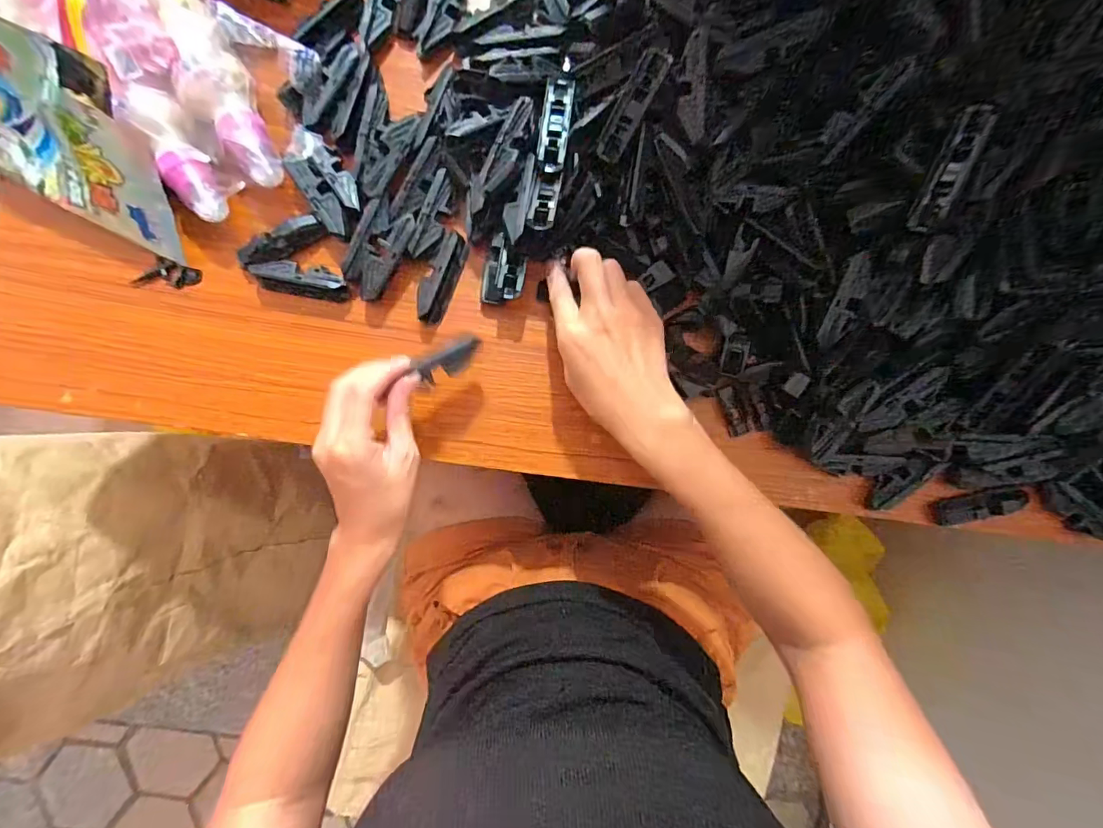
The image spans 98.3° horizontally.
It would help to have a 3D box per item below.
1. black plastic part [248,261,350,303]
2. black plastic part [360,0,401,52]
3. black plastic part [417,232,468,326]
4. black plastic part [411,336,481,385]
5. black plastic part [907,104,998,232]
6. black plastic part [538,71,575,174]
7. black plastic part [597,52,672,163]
[{"bbox_3d":[-0.194,-0.103,0.367,0.070,0.032,0.024,9,90,-2],"label":"black plastic part"},{"bbox_3d":[-0.128,-0.314,0.367,0.019,0.021,0.067,15,90,-2],"label":"black plastic part"},{"bbox_3d":[-0.086,-0.106,0.369,0.023,0.019,0.071,21,90,-2],"label":"black plastic part"},{"bbox_3d":[-0.069,-0.037,0.327,0.045,0.021,0.017,-28,91,-1],"label":"black plastic part"},{"bbox_3d":[0.255,-0.155,0.305,0.016,0.009,0.073,15,111,-2],"label":"black plastic part"},{"bbox_3d":[0.004,-0.215,0.347,0.021,0.009,0.082,8,78,-2],"label":"black plastic part"},{"bbox_3d":[0.056,-0.215,0.335,0.021,0.004,0.072,36,109,13],"label":"black plastic part"}]

